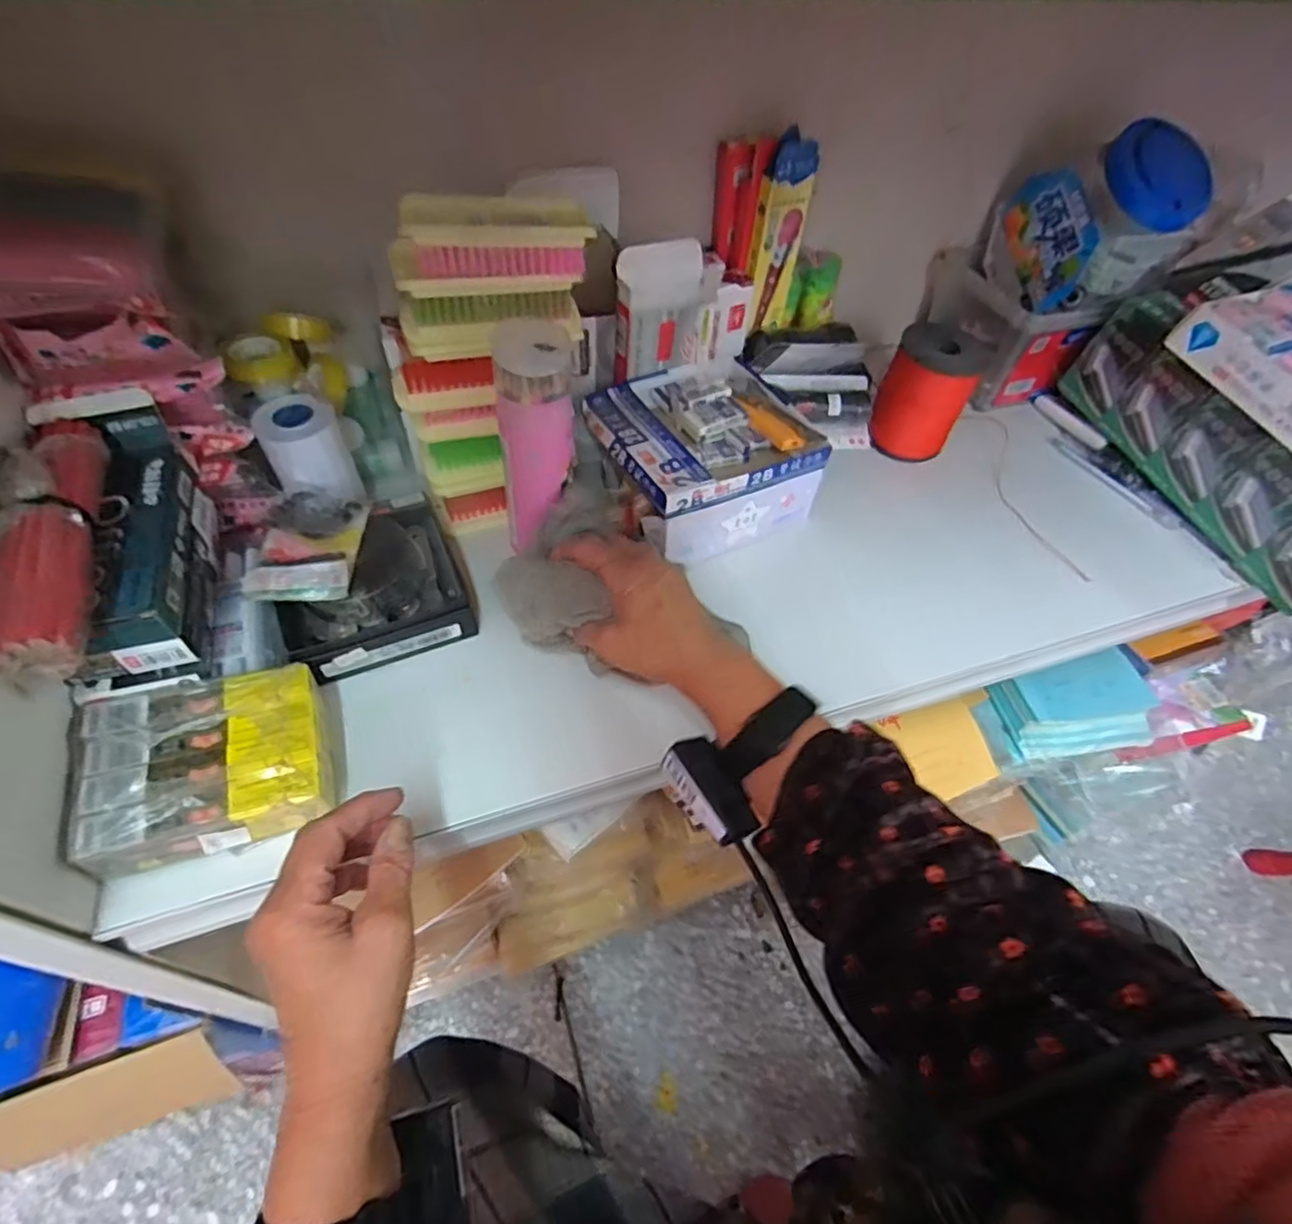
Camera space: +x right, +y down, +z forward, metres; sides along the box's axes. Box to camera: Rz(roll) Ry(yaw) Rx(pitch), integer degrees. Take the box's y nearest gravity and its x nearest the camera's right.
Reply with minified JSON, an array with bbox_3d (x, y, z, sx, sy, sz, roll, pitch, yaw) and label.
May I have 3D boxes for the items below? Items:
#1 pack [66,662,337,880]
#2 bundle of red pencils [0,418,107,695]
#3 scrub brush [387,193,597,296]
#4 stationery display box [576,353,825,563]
[{"bbox_3d":[-0.274,0.094,0.414,0.134,0.041,0.104,-14,55,-14],"label":"pack"},{"bbox_3d":[-0.350,-0.040,0.379,0.045,0.050,0.183,-12,55,-13],"label":"bundle of red pencils"},{"bbox_3d":[-0.107,-0.258,0.459,0.138,0.041,0.056,-10,54,-12],"label":"scrub brush"},{"bbox_3d":[0.050,-0.143,0.598,0.172,0.091,0.166,-19,57,-18],"label":"stationery display box"}]

